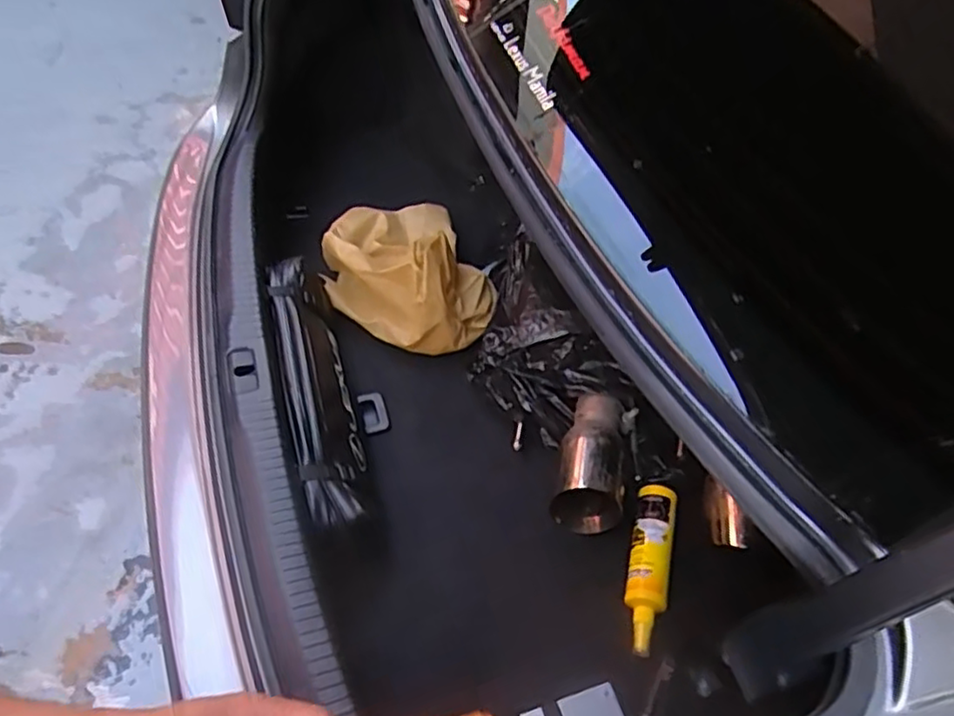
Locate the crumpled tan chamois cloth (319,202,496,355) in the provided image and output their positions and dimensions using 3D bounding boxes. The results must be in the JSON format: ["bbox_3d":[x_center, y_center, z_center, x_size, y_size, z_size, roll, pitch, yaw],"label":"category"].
[{"bbox_3d":[-0.124,-0.166,1.138,0.256,0.143,0.334,-21,58,-20],"label":"crumpled tan chamois cloth"}]

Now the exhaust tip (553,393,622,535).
[{"bbox_3d":[0.172,0.147,0.972,0.097,0.084,0.209,8,66,7],"label":"exhaust tip"}]

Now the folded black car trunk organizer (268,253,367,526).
[{"bbox_3d":[-0.228,0.044,0.958,0.094,0.124,0.452,-11,55,-14],"label":"folded black car trunk organizer"}]

